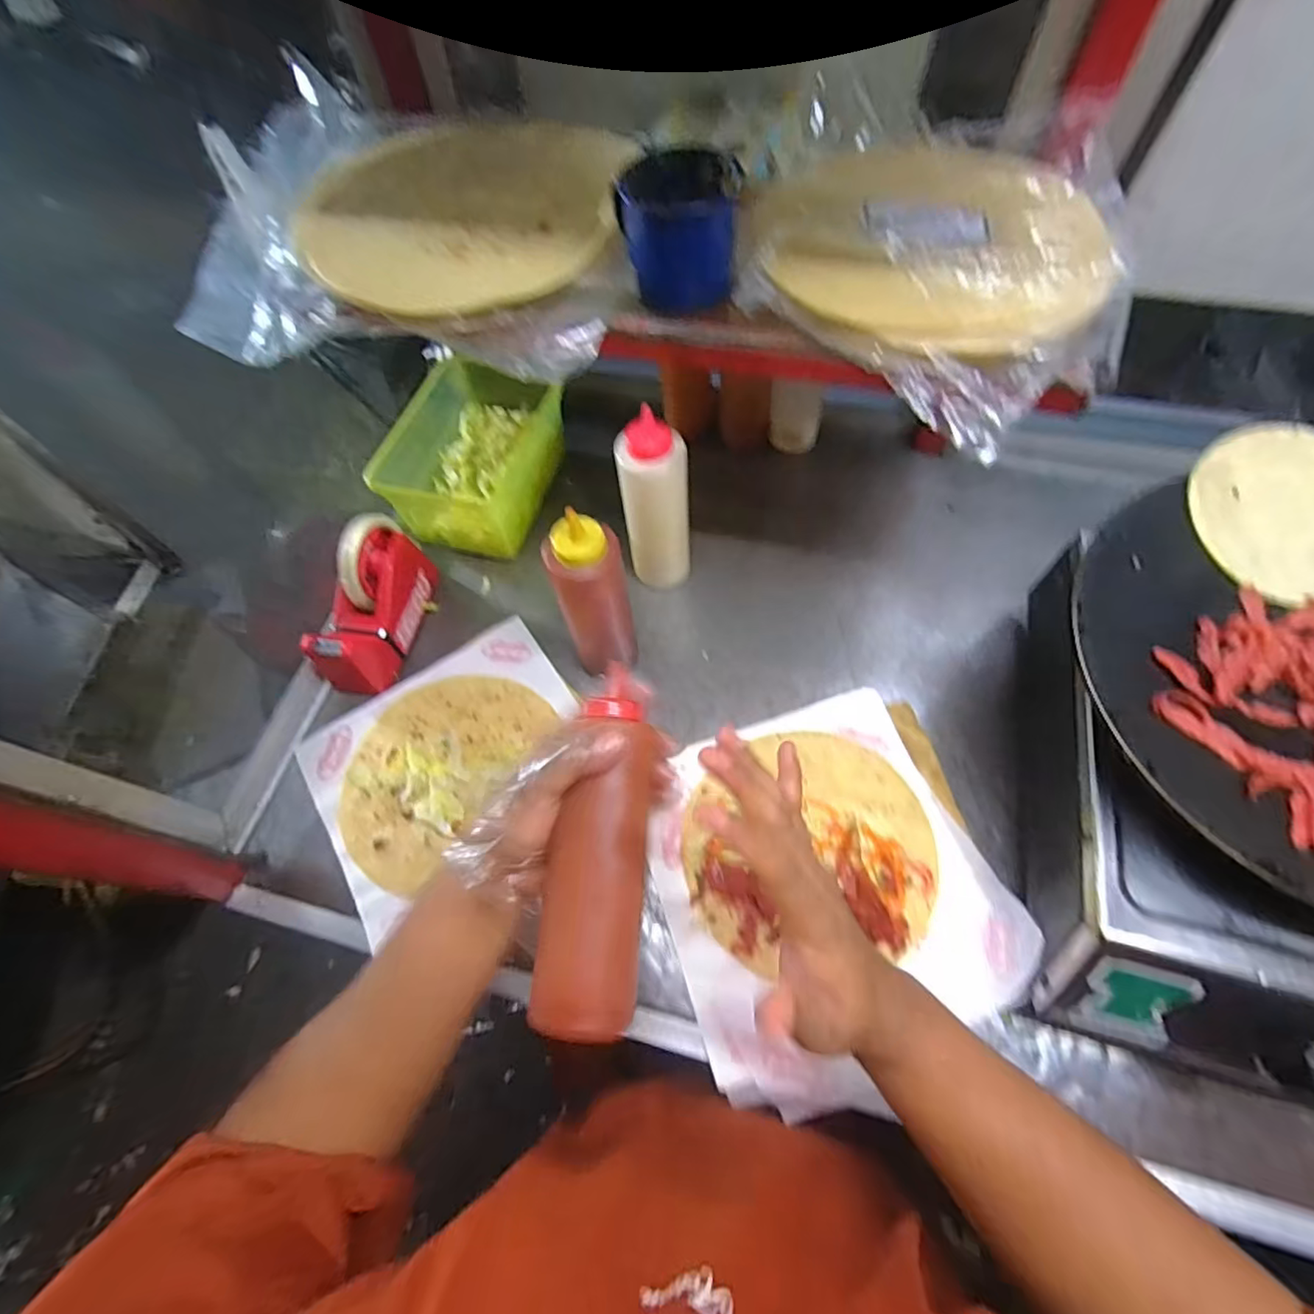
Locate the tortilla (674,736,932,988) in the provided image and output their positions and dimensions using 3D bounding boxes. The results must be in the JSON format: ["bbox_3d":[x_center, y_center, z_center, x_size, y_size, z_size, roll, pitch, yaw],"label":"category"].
[{"bbox_3d":[0.128,0.154,0.501,0.206,0.020,0.187,-6,64,-2],"label":"tortilla"}]

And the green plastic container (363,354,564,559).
[{"bbox_3d":[-0.203,-0.239,0.686,0.150,0.089,0.225,16,65,8],"label":"green plastic container"}]

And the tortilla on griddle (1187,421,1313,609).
[{"bbox_3d":[0.481,-0.110,0.438,0.141,0.013,0.148,-2,74,8],"label":"tortilla on griddle"}]

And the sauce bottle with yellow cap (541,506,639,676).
[{"bbox_3d":[-0.053,-0.049,0.523,0.061,0.199,0.059,-10,64,-4],"label":"sauce bottle with yellow cap"}]

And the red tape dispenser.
[{"bbox_3d":[-0.283,-0.054,0.588,0.061,0.098,0.161,20,65,10],"label":"red tape dispenser"}]

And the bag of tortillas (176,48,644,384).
[{"bbox_3d":[-0.165,-0.346,0.443,0.289,0.067,0.326,1,62,3],"label":"bag of tortillas"}]

